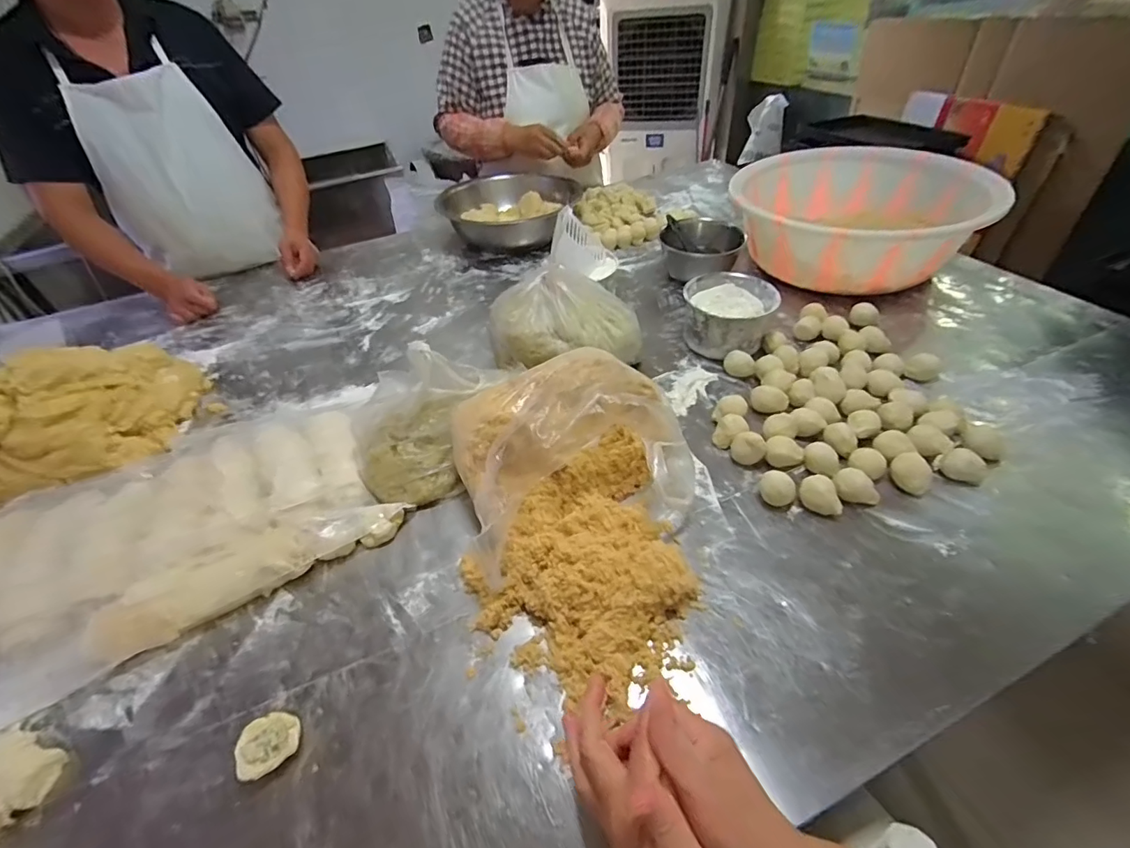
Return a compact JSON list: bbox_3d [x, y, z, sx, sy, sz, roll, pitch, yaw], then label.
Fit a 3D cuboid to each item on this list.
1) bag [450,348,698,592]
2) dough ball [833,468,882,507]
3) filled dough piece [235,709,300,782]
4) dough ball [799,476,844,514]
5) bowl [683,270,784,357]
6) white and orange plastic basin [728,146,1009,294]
[{"bbox_3d":[0.013,0.041,0.590,0.270,0.140,0.226,-16,45,-11],"label":"bag"},{"bbox_3d":[0.354,0.078,0.585,0.052,0.035,0.030,23,51,27],"label":"dough ball"},{"bbox_3d":[-0.271,0.295,0.446,0.048,0.026,0.050,-3,44,3],"label":"filled dough piece"},{"bbox_3d":[0.310,0.089,0.590,0.038,0.029,0.048,-5,44,1],"label":"dough ball"},{"bbox_3d":[0.279,-0.183,0.829,0.144,0.090,0.146,-3,44,3],"label":"bowl"},{"bbox_3d":[0.596,-0.425,1.001,0.428,0.171,0.471,32,55,33],"label":"white and orange plastic basin"}]

